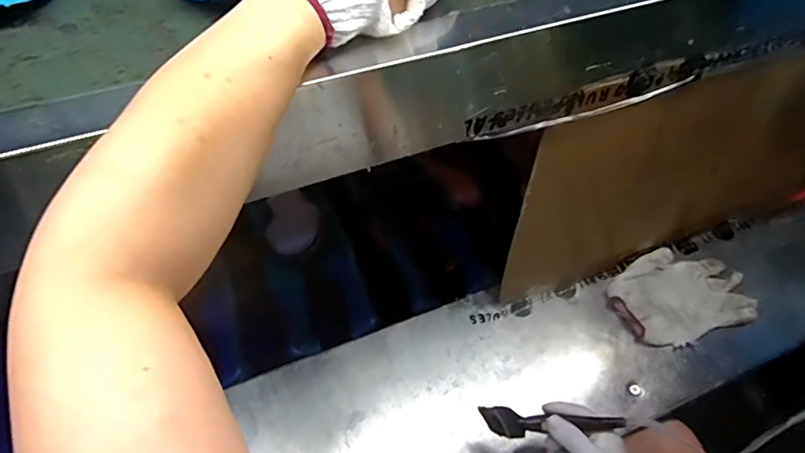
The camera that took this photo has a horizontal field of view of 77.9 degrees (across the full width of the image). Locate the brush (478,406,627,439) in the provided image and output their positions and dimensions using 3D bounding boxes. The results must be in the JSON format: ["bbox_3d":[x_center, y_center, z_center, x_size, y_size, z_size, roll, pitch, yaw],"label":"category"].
[{"bbox_3d":[0.153,0.201,0.512,0.141,0.015,0.027,-4,52,10],"label":"brush"}]

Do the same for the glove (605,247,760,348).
[{"bbox_3d":[0.366,0.089,0.666,0.164,0.030,0.124,-11,53,-10],"label":"glove"}]

